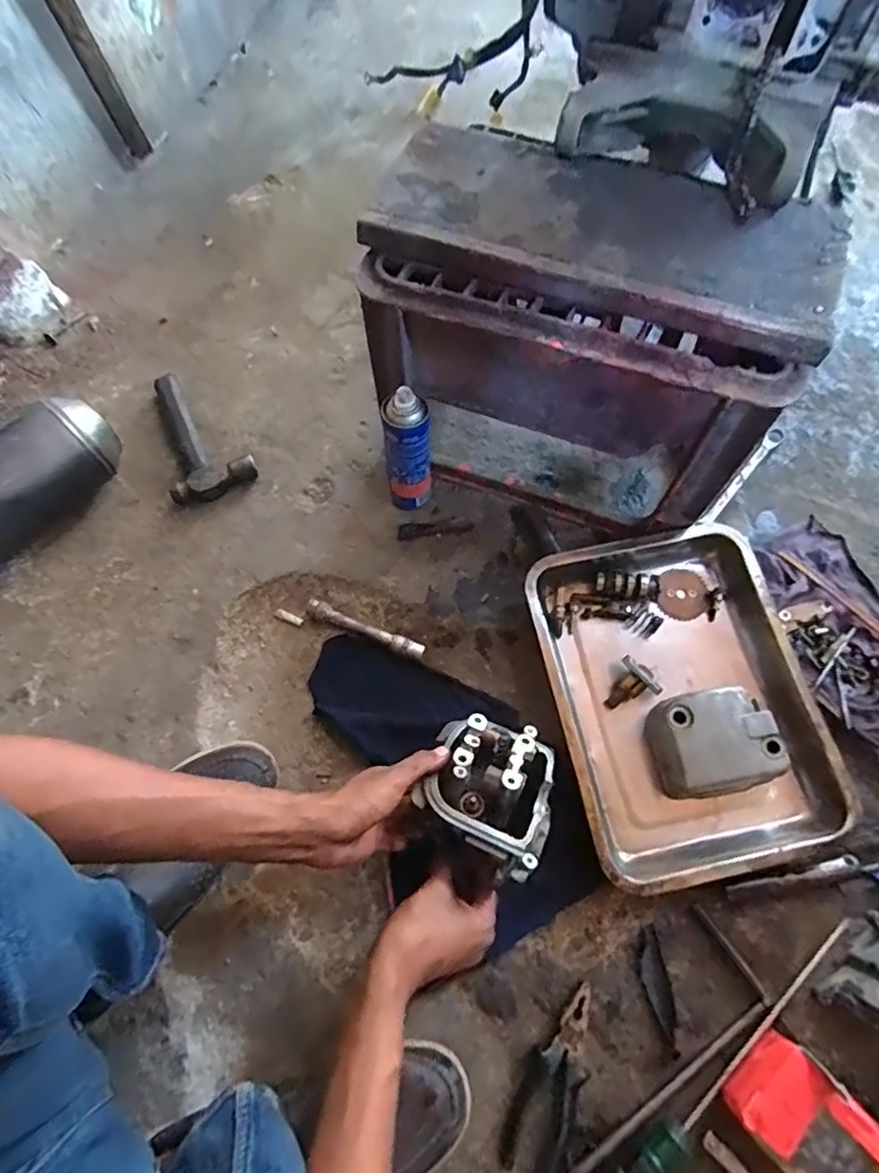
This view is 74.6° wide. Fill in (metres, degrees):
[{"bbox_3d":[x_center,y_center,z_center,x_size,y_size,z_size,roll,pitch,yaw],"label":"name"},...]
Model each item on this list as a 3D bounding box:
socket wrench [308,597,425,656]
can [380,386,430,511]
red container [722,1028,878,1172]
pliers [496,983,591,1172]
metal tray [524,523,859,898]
[{"bbox_3d":[-0.087,0.050,0.678,0.144,0.019,0.019,21,72,9],"label":"socket wrench"},{"bbox_3d":[-0.036,-0.152,0.672,0.054,0.174,0.052,-5,70,0],"label":"can"},{"bbox_3d":[0.297,0.429,0.455,0.077,0.148,0.077,-42,74,-12],"label":"red container"},{"bbox_3d":[0.106,0.448,0.524,0.057,0.019,0.152,28,73,11],"label":"pliers"},{"bbox_3d":[0.259,0.113,0.623,0.270,0.053,0.351,-11,70,-2],"label":"metal tray"}]

